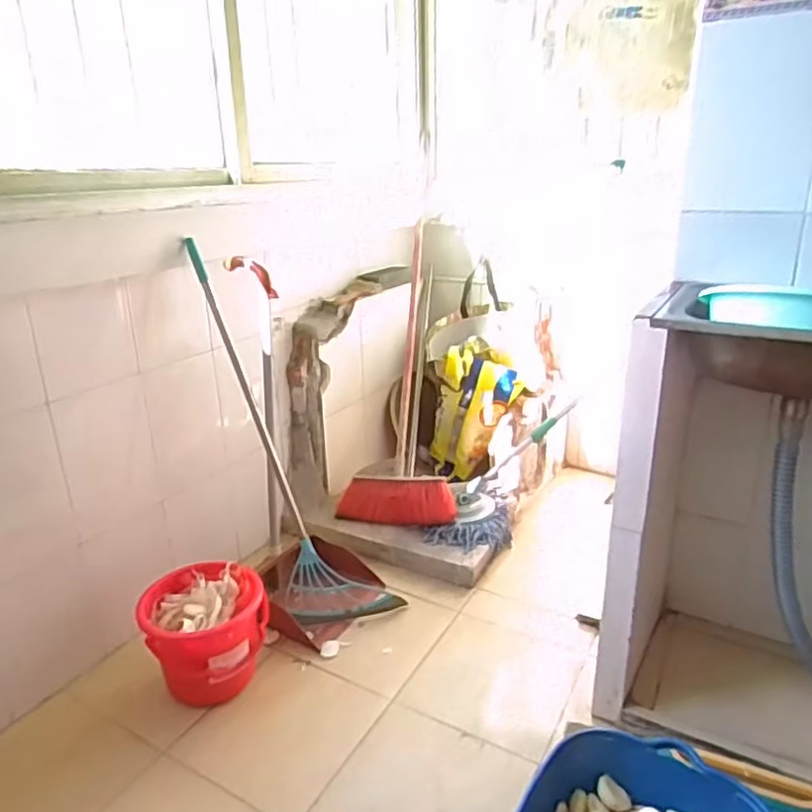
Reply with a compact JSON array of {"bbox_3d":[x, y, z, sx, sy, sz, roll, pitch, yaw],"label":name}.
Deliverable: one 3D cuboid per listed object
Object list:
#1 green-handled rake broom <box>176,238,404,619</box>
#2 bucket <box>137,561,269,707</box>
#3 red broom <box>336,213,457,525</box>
[{"bbox_3d":[-0.325,0.119,1.412,0.235,0.917,0.068,-32,10,-14],"label":"green-handled rake broom"},{"bbox_3d":[-0.397,0.454,1.304,0.227,0.196,0.227,-2,20,1],"label":"bucket"},{"bbox_3d":[-0.001,-0.108,1.969,0.348,0.965,0.160,-14,-26,33],"label":"red broom"}]

